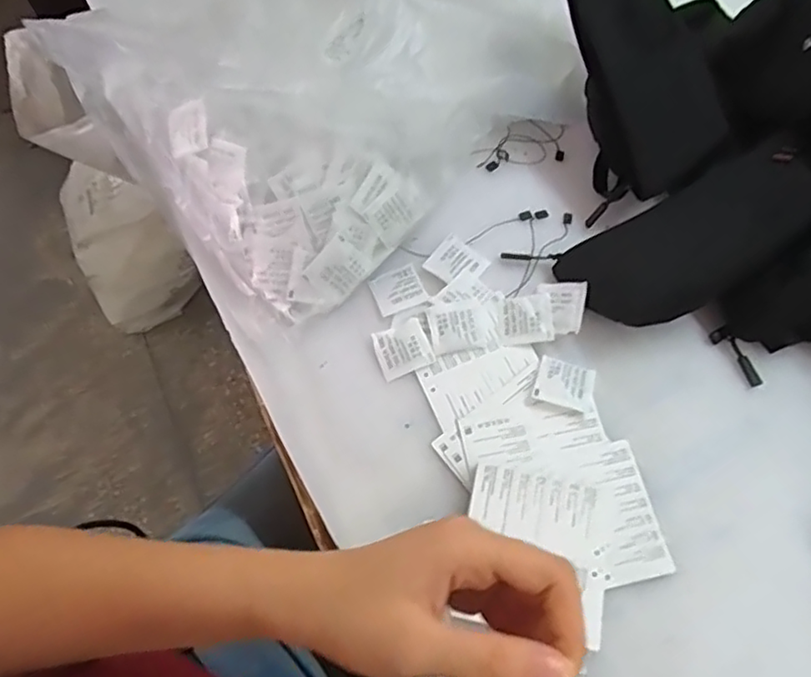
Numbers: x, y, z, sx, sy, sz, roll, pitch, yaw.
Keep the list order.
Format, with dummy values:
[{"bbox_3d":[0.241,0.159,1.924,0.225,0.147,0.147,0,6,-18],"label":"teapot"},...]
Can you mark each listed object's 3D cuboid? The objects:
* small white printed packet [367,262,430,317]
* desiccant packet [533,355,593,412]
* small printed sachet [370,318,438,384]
[{"bbox_3d":[-0.006,-0.038,0.502,0.040,0.004,0.037,-20,67,-12],"label":"small white printed packet"},{"bbox_3d":[0.117,0.033,0.463,0.042,0.004,0.036,16,61,6],"label":"desiccant packet"},{"bbox_3d":[-0.002,0.008,0.481,0.040,0.007,0.039,-21,66,-8],"label":"small printed sachet"}]

